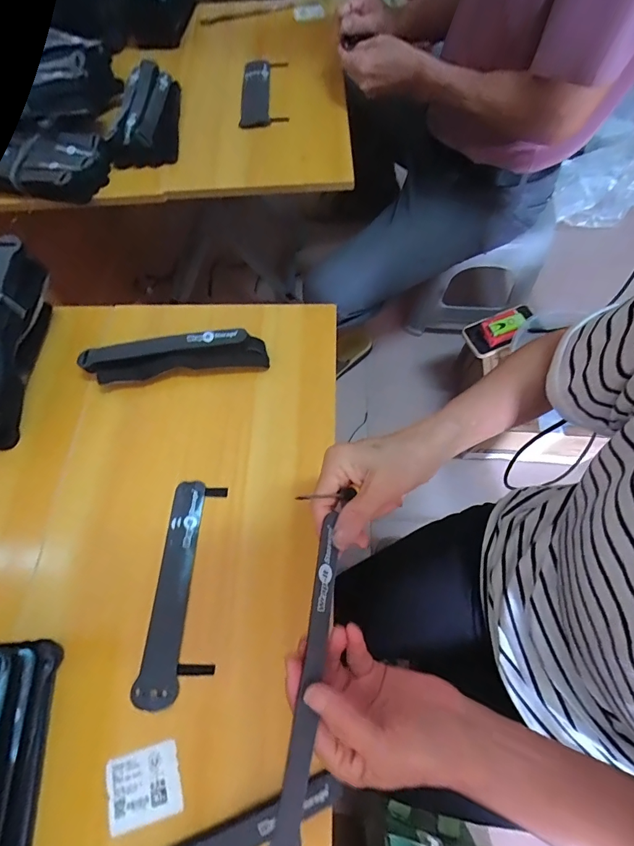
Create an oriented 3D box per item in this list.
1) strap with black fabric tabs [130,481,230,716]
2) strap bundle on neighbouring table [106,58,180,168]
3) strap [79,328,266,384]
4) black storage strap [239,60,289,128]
[{"bbox_3d":[-0.125,0.155,0.380,0.060,0.004,0.197,3,66,3],"label":"strap with black fabric tabs"},{"bbox_3d":[-0.280,-0.505,0.643,0.092,0.048,0.193,-4,65,0],"label":"strap bundle on neighbouring table"},{"bbox_3d":[-0.166,-0.075,0.460,0.212,0.039,0.037,-6,65,-1],"label":"strap"},{"bbox_3d":[-0.092,-0.575,0.686,0.079,0.017,0.171,0,67,1],"label":"black storage strap"}]

